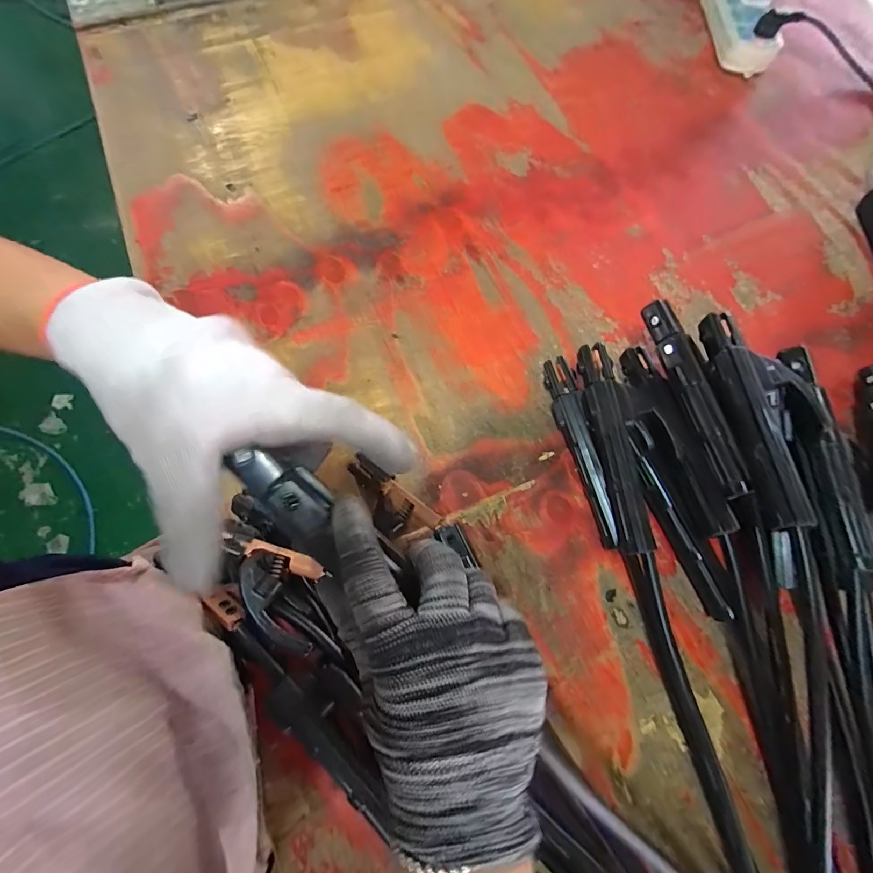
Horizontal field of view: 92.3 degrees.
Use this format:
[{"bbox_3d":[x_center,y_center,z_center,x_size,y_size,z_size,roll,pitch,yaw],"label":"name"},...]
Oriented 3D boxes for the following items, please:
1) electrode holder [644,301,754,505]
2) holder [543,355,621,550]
[{"bbox_3d":[0.235,-0.042,0.381,0.022,0.022,0.194,-11,70,-5],"label":"electrode holder"},{"bbox_3d":[0.143,0.012,0.419,0.027,0.038,0.192,-11,70,-5],"label":"holder"}]

